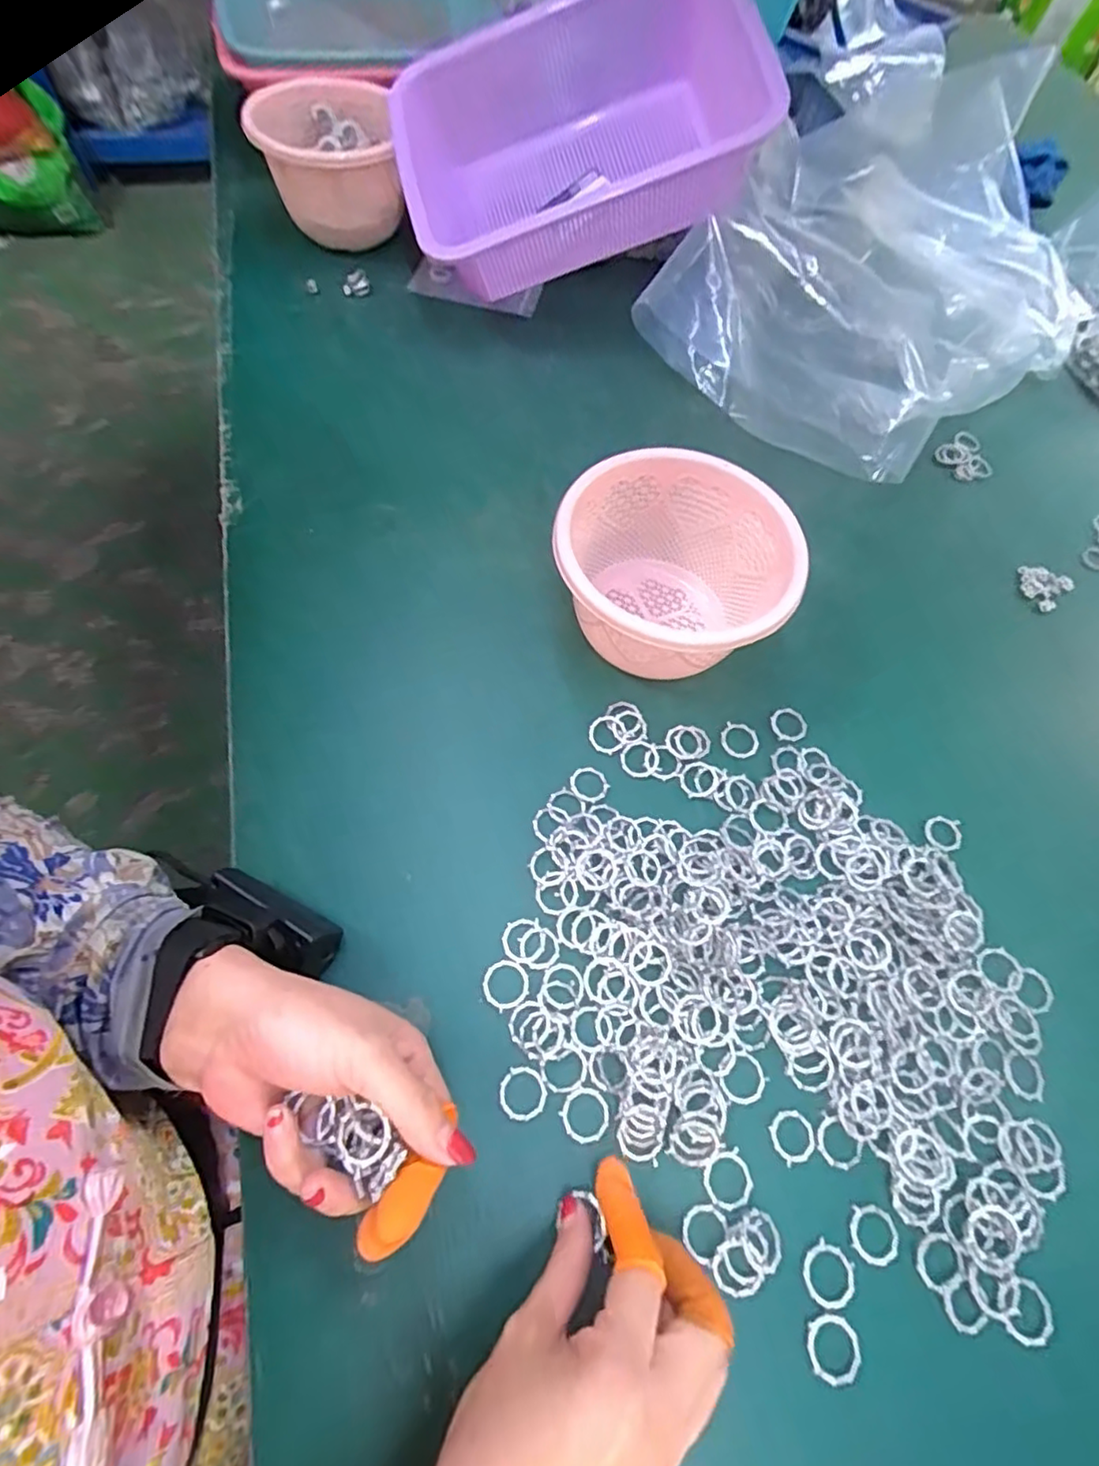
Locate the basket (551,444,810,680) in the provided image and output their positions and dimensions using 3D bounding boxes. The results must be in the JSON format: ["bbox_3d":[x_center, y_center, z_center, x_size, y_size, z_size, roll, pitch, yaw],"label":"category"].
[{"bbox_3d":[0.076,-0.095,0.402,0.132,0.090,0.140,2,64,-3],"label":"basket"}]

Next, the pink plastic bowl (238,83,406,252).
[{"bbox_3d":[-0.190,-0.491,0.540,0.118,0.095,0.138,-15,66,-11],"label":"pink plastic bowl"}]

